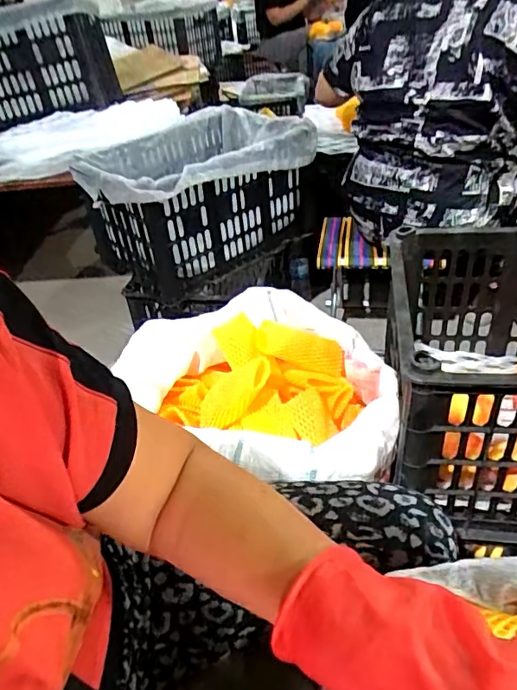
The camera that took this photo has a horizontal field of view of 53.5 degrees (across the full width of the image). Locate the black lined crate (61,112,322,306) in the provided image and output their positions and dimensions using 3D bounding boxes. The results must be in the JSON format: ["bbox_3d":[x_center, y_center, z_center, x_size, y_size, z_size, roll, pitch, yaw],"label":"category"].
[{"bbox_3d":[-0.143,-0.373,1.319,0.508,0.300,0.392,-32,44,-28],"label":"black lined crate"}]

